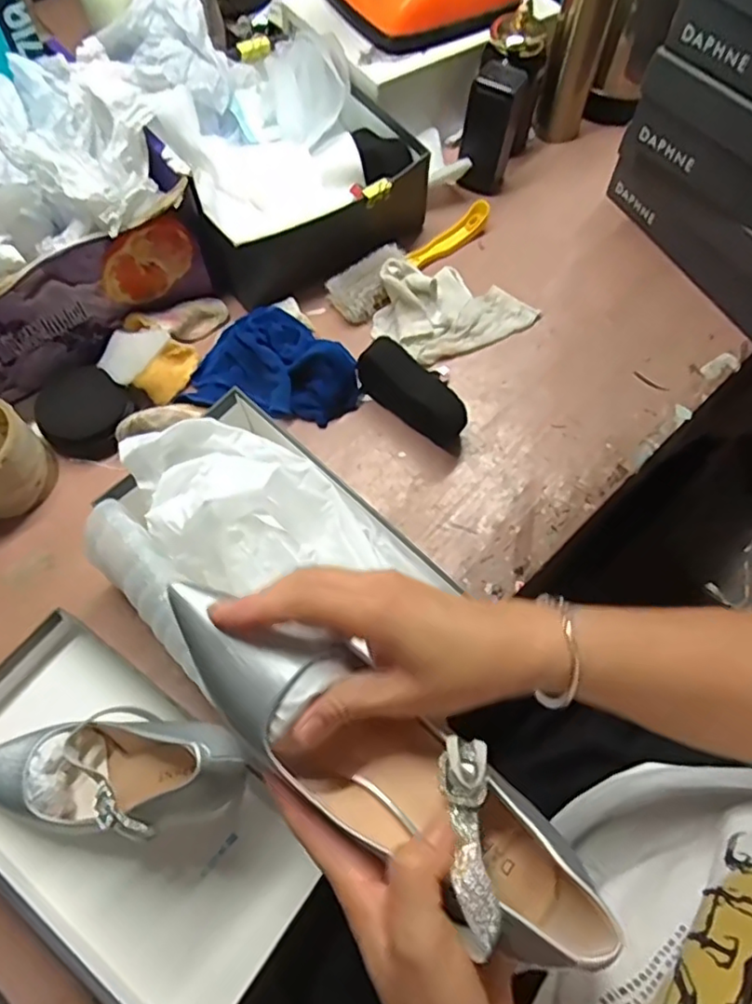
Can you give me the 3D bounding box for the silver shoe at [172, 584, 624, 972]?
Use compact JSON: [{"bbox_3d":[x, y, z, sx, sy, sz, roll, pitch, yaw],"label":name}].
[{"bbox_3d":[0.002,0.126,0.293,0.248,0.066,0.066,35,69,8],"label":"silver shoe"}]

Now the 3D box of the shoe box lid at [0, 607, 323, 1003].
[{"bbox_3d":[-0.199,0.235,0.469,0.305,0.033,0.163,34,68,14],"label":"shoe box lid"}]

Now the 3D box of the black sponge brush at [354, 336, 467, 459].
[{"bbox_3d":[0.036,-0.108,0.618,0.123,0.066,0.035,39,70,16],"label":"black sponge brush"}]

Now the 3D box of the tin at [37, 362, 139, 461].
[{"bbox_3d":[-0.296,-0.093,0.625,0.095,0.037,0.096,28,67,12],"label":"tin"}]

